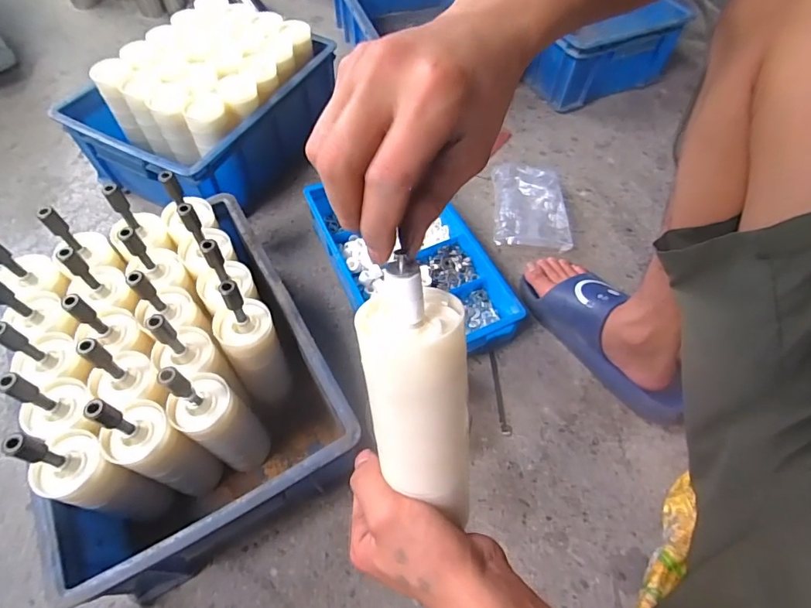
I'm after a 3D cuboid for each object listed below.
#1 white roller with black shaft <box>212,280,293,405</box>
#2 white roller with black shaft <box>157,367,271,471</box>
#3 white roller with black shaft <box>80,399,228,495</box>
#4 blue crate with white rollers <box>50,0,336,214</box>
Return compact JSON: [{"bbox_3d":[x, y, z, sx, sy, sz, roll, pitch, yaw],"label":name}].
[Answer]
[{"bbox_3d":[-0.173,0.044,0.538,0.065,0.195,0.068,-23,61,-15],"label":"white roller with black shaft"},{"bbox_3d":[-0.202,0.128,0.506,0.062,0.226,0.060,1,58,-1],"label":"white roller with black shaft"},{"bbox_3d":[-0.256,0.151,0.486,0.070,0.232,0.060,30,62,16],"label":"white roller with black shaft"},{"bbox_3d":[-0.336,-0.344,0.835,0.287,0.189,0.392,26,61,14],"label":"blue crate with white rollers"}]

